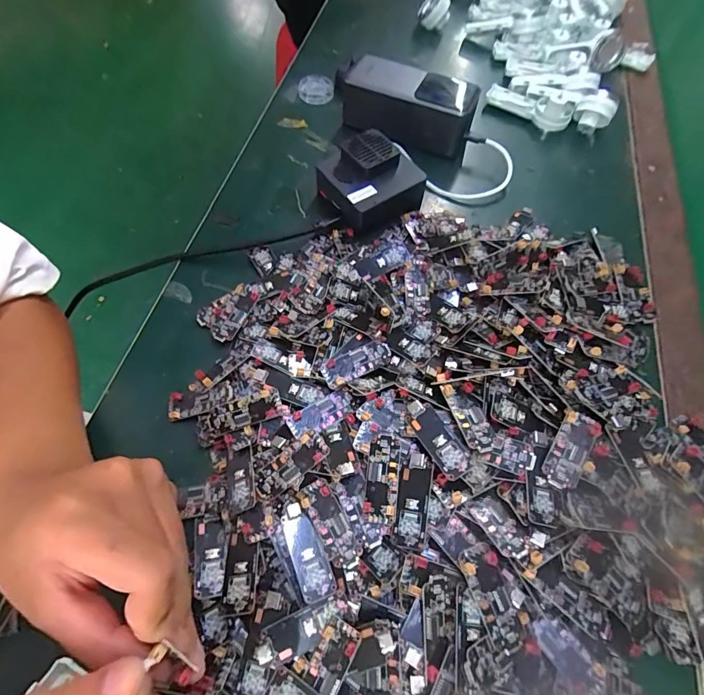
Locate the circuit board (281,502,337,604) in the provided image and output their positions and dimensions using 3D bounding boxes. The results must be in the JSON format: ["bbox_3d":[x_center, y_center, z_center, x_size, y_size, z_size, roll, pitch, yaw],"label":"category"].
[{"bbox_3d":[-0.026,0.116,0.233,0.018,0.004,0.051,-20,65,-13],"label":"circuit board"}]

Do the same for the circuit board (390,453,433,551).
[{"bbox_3d":[0.035,0.089,0.235,0.019,0.005,0.051,3,62,20],"label":"circuit board"}]

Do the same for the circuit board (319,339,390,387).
[{"bbox_3d":[0.003,0.010,0.283,0.050,0.006,0.021,-31,68,-18],"label":"circuit board"}]

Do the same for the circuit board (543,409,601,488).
[{"bbox_3d":[0.128,0.061,0.240,0.019,0.009,0.050,33,65,13],"label":"circuit board"}]

